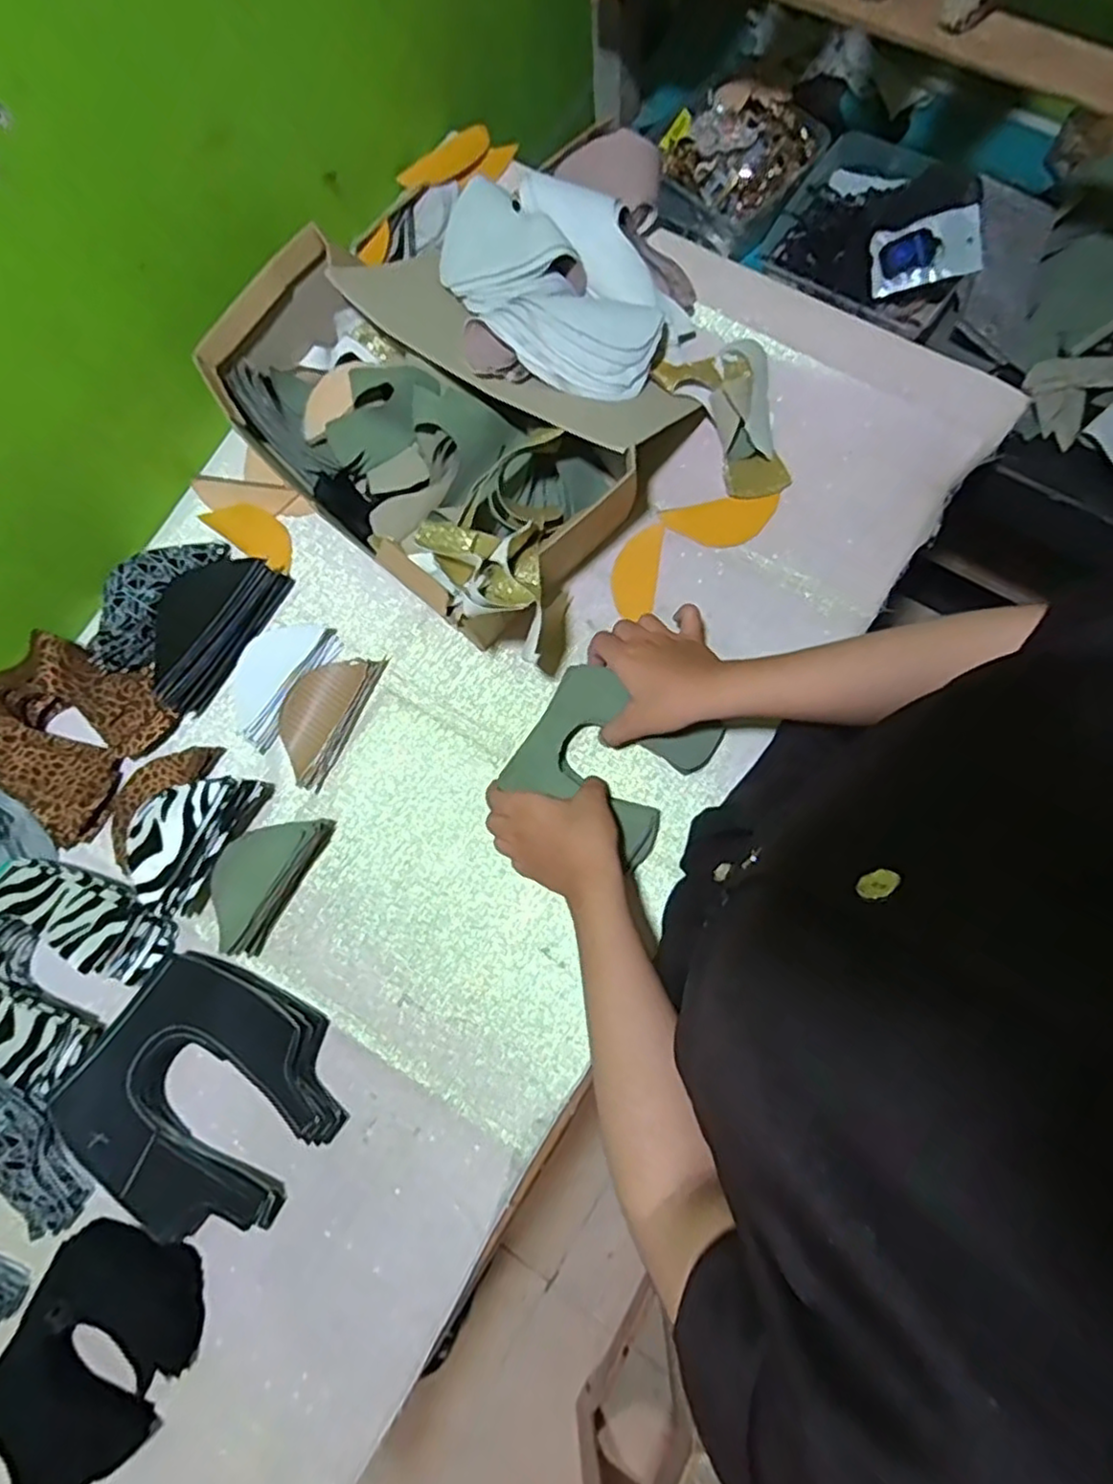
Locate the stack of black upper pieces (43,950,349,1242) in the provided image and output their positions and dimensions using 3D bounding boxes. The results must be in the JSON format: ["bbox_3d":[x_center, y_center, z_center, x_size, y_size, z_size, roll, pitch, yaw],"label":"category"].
[{"bbox_3d":[-0.274,0.277,0.531,0.189,0.035,0.184,33,83,10],"label":"stack of black upper pieces"}]

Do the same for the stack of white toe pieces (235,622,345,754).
[{"bbox_3d":[-0.248,-0.059,0.600,0.062,0.017,0.117,31,83,10],"label":"stack of white toe pieces"}]

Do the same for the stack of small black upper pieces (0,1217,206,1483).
[{"bbox_3d":[-0.344,0.457,0.505,0.123,0.028,0.172,27,82,9],"label":"stack of small black upper pieces"}]

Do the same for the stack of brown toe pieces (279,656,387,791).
[{"bbox_3d":[-0.205,-0.026,0.595,0.058,0.015,0.121,26,82,9],"label":"stack of brown toe pieces"}]

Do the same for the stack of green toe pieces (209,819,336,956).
[{"bbox_3d":[-0.239,0.109,0.560,0.056,0.048,0.123,33,83,9],"label":"stack of green toe pieces"}]

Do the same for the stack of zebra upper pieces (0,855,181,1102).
[{"bbox_3d":[-0.411,0.176,0.545,0.141,0.042,0.160,29,80,6],"label":"stack of zebra upper pieces"}]

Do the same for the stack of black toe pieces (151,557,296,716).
[{"bbox_3d":[-0.315,-0.108,0.608,0.090,0.037,0.150,35,83,10],"label":"stack of black toe pieces"}]

